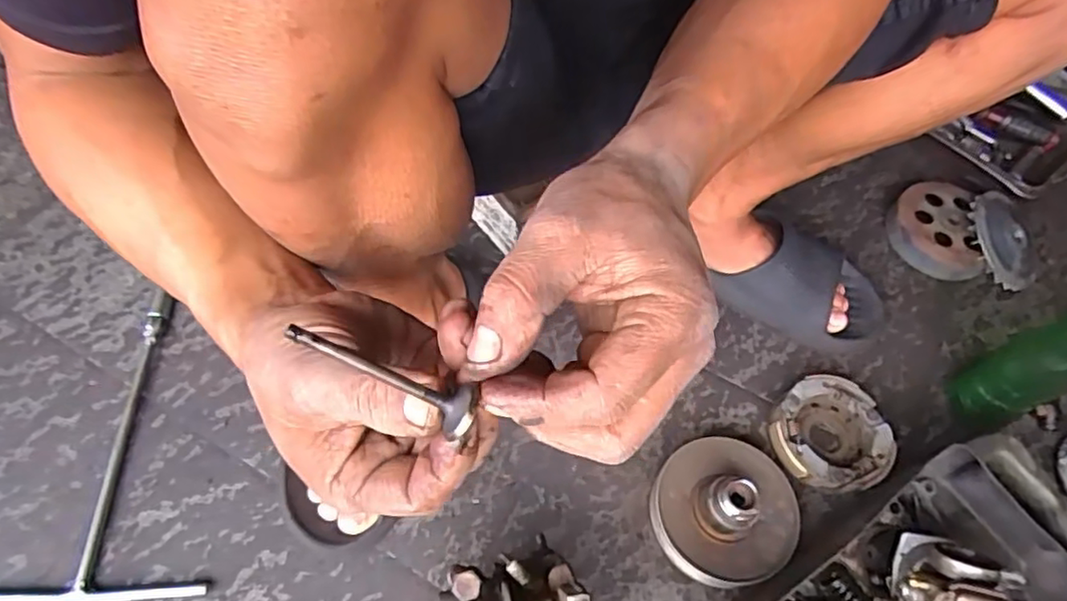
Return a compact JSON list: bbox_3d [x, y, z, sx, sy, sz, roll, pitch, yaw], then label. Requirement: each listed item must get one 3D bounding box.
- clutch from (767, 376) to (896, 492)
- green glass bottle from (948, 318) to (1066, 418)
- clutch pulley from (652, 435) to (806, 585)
[{"bbox_3d":[0.273,0.128,0.590,0.099,0.033,0.101,1,61,-2],"label":"clutch"},{"bbox_3d":[0.433,0.048,0.536,0.063,0.226,0.052,-29,66,-17],"label":"green glass bottle"},{"bbox_3d":[0.164,0.171,0.536,0.116,0.058,0.118,1,61,-2],"label":"clutch pulley"}]

